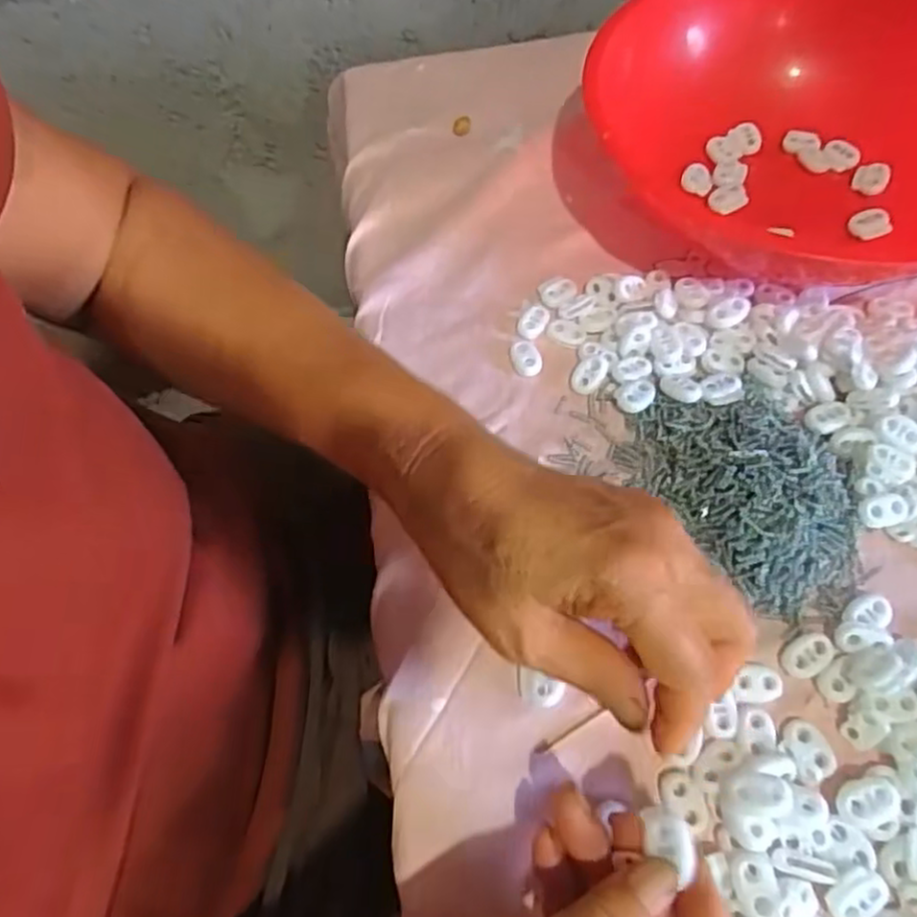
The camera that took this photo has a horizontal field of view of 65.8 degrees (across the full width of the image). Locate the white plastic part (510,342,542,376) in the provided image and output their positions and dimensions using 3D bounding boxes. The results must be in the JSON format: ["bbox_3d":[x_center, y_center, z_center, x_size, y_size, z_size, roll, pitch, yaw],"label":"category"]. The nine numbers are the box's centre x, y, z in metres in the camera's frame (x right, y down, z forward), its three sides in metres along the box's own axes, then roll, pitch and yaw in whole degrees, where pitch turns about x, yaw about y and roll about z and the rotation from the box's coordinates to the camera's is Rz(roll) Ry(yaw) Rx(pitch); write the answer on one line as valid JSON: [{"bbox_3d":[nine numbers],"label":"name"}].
[{"bbox_3d":[0.036,-0.054,0.385,0.014,0.007,0.021,-28,63,-11],"label":"white plastic part"}]

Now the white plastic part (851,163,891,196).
[{"bbox_3d":[0.253,-0.172,0.436,0.020,0.004,0.021,14,85,29],"label":"white plastic part"}]

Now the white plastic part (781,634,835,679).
[{"bbox_3d":[0.148,0.083,0.299,0.022,0.004,0.015,-33,64,-14],"label":"white plastic part"}]

